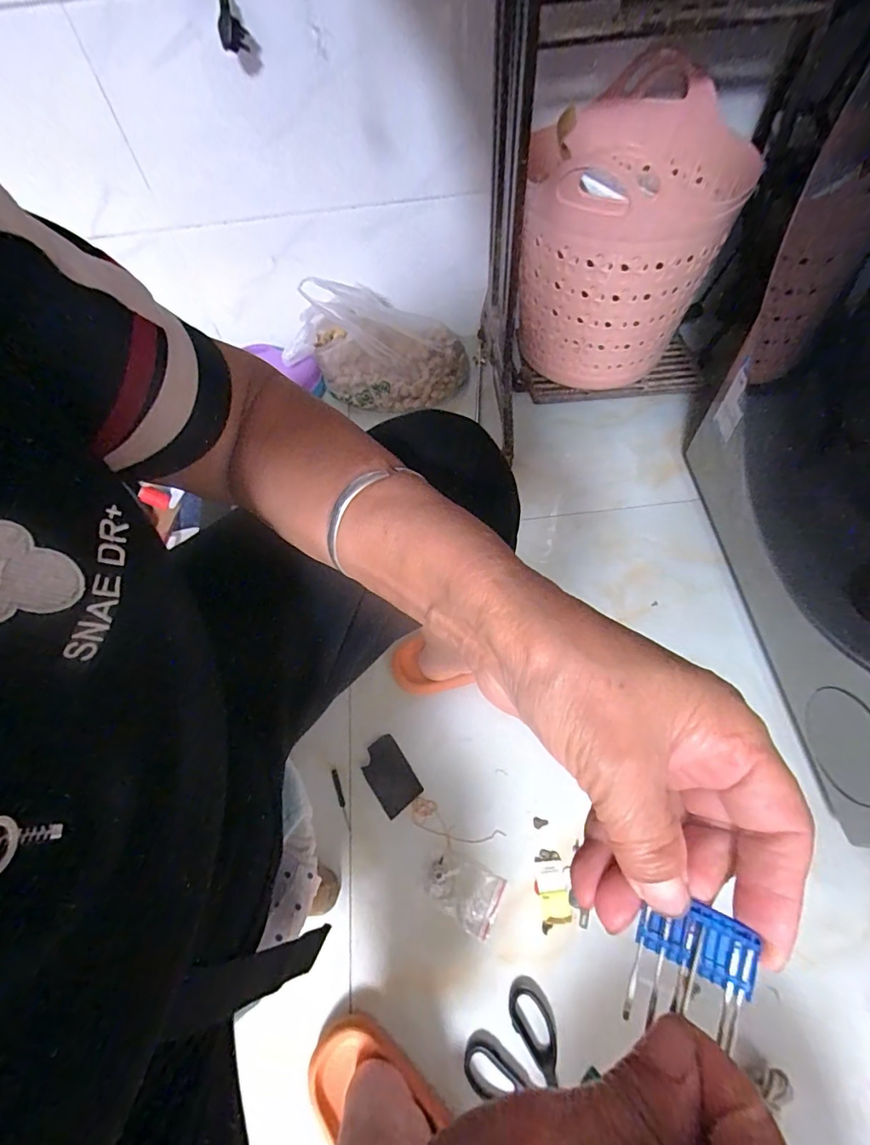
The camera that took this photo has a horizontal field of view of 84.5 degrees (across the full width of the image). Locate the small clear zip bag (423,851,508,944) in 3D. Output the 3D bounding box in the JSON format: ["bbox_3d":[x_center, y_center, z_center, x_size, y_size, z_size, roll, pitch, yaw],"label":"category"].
[{"bbox_3d":[0.031,0.359,0.540,0.083,0.006,0.061,24,64,17],"label":"small clear zip bag"}]

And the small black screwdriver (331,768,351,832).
[{"bbox_3d":[-0.117,0.285,0.599,0.009,0.004,0.076,-21,60,-8],"label":"small black screwdriver"}]

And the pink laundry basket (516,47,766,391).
[{"bbox_3d":[0.288,-0.501,0.755,0.278,0.325,0.304,19,63,14],"label":"pink laundry basket"}]

